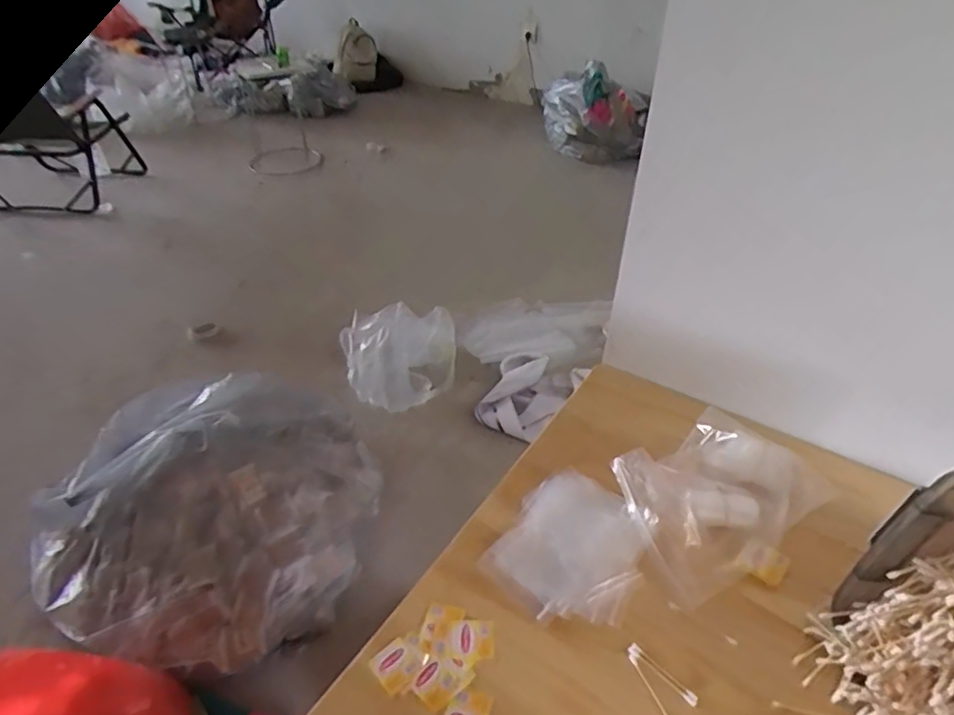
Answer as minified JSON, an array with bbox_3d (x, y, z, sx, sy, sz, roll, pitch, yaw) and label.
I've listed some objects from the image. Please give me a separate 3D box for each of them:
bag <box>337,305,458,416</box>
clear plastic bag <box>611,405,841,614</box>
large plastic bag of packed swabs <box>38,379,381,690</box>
[{"bbox_3d":[-0.212,-0.002,1.582,0.311,0.201,0.225,-3,39,-4],"label":"bag"},{"bbox_3d":[0.283,0.165,0.721,0.246,0.055,0.179,-22,44,-25],"label":"clear plastic bag"},{"bbox_3d":[-0.540,0.283,1.195,0.596,0.287,0.578,9,40,10],"label":"large plastic bag of packed swabs"}]

